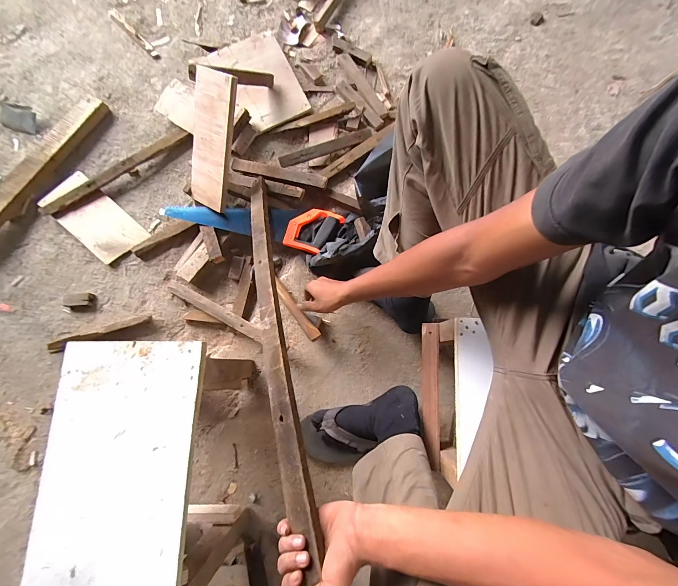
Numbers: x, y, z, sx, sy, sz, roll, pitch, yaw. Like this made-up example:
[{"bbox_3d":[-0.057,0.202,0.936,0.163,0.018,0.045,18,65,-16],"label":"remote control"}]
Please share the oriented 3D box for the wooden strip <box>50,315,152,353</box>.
[{"bbox_3d":[-0.573,0.098,0.738,0.240,0.034,0.030,-14,78,-3],"label":"wooden strip"}]

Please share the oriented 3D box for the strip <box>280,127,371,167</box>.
[{"bbox_3d":[-0.034,-0.389,0.830,0.261,0.028,0.027,-21,78,-5],"label":"strip"}]

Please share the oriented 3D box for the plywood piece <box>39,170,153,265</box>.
[{"bbox_3d":[-0.651,-0.201,0.819,0.282,0.015,0.129,40,77,6],"label":"plywood piece"}]

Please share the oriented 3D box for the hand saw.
[{"bbox_3d":[-0.217,-0.169,0.776,0.433,0.021,0.110,4,72,-1],"label":"hand saw"}]

